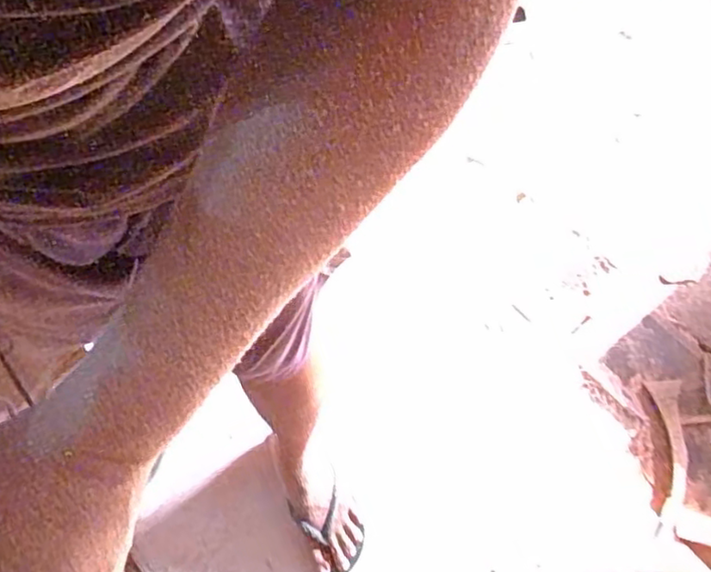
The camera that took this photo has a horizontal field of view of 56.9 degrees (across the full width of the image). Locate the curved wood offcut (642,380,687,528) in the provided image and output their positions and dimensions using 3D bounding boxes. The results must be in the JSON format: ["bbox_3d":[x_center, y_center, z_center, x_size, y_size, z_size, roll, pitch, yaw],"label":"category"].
[{"bbox_3d":[0.525,0.273,1.098,0.053,0.018,0.250,5,60,1],"label":"curved wood offcut"}]

